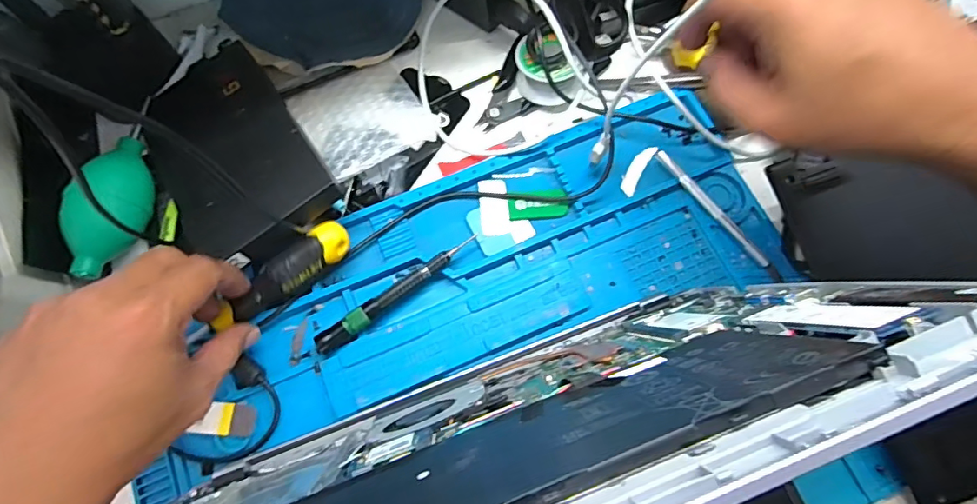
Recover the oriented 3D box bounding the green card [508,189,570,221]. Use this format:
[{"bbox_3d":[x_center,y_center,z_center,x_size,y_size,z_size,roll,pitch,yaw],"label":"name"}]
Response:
[{"bbox_3d":[0.038,-0.036,0.381,0.045,0.004,0.022,-5,73,-1],"label":"green card"}]

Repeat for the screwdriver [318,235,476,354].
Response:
[{"bbox_3d":[-0.063,0.030,0.355,0.130,0.019,0.014,-35,76,-10],"label":"screwdriver"}]

